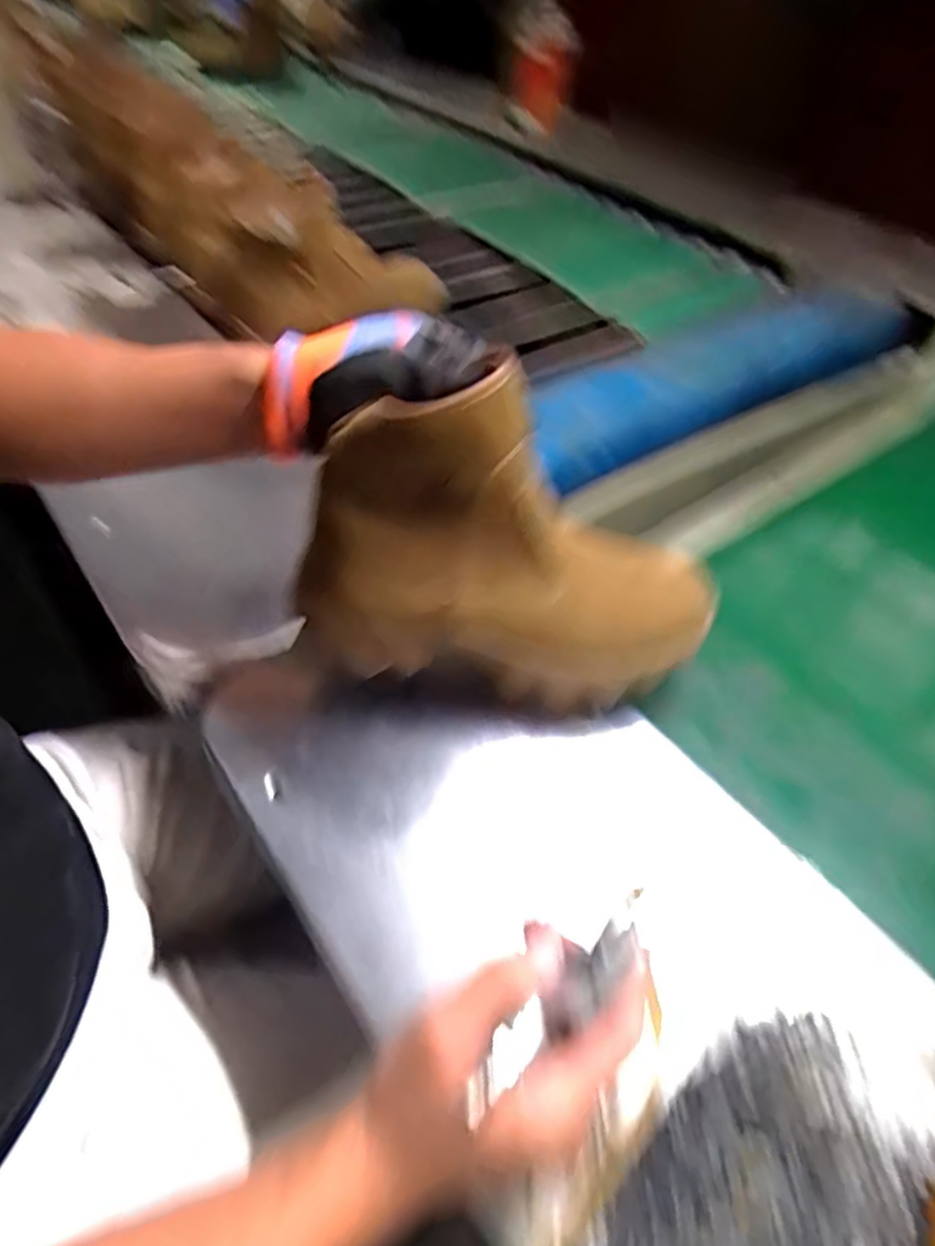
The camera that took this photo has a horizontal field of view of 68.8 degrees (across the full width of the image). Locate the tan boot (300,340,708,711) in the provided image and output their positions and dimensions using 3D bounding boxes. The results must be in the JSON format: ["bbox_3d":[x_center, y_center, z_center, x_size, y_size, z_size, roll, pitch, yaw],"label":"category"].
[{"bbox_3d":[0.030,-0.042,0.383,0.244,0.173,0.103,-7,50,-9],"label":"tan boot"}]

